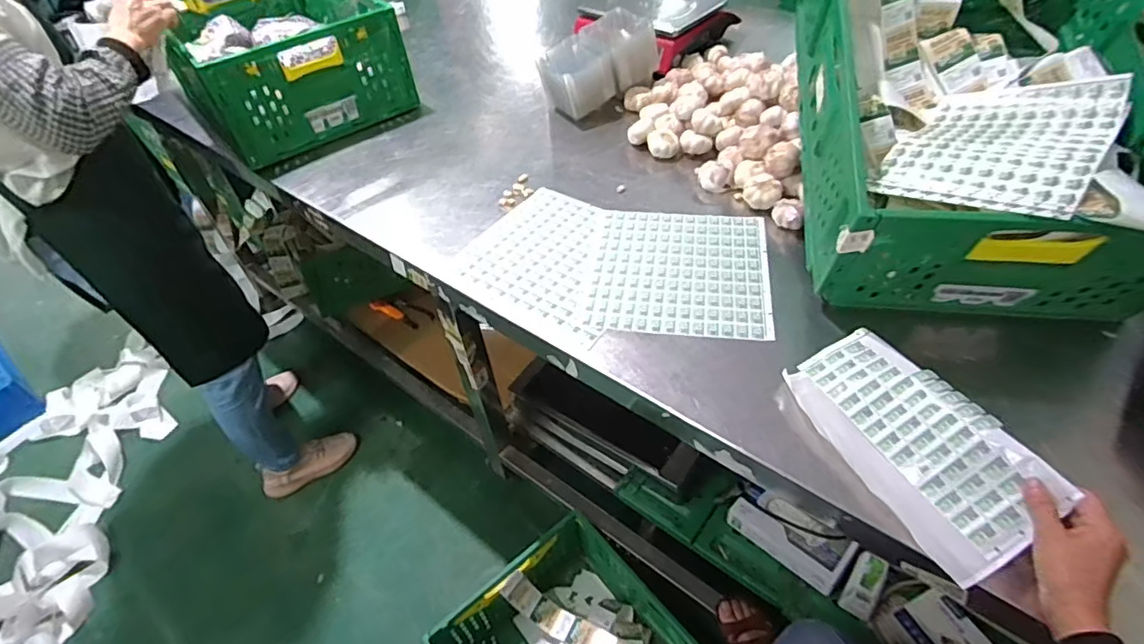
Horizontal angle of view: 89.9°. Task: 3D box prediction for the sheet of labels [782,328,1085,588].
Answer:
[{"bbox_3d":[0.372,0.124,0.634,0.138,0.030,0.276,-37,49,6],"label":"sheet of labels"}]

